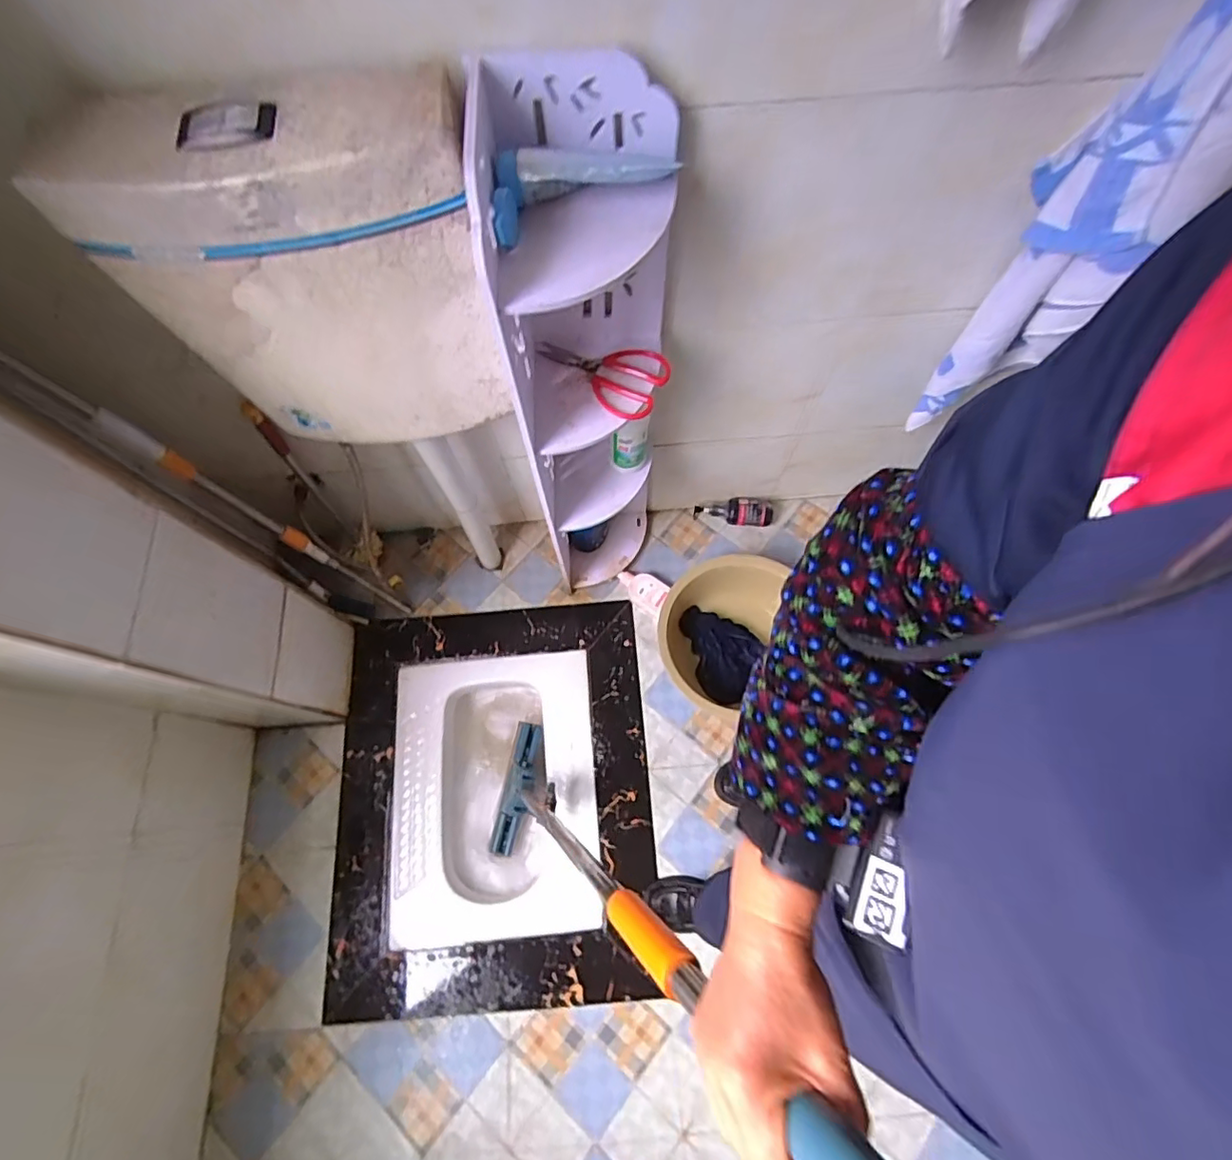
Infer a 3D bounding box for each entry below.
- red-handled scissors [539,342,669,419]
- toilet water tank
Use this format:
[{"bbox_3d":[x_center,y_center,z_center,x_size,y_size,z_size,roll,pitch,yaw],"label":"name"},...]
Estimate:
[{"bbox_3d":[-0.019,-0.303,0.815,0.181,0.030,0.115,26,73,11],"label":"red-handled scissors"},{"bbox_3d":[-0.312,-0.315,0.647,0.365,0.369,0.133,0,70,2],"label":"toilet water tank"}]

